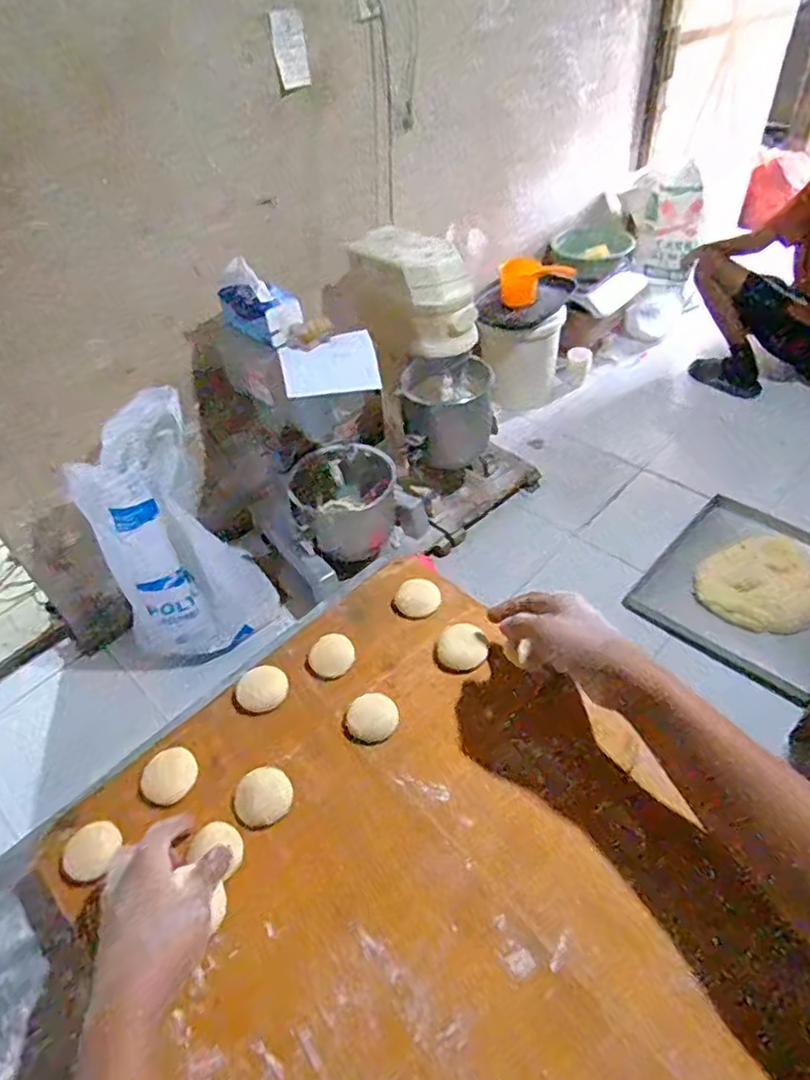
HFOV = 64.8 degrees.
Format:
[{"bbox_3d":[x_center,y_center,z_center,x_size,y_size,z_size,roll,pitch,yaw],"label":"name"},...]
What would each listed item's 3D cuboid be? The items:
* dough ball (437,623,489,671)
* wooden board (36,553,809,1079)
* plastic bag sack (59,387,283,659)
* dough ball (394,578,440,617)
[{"bbox_3d":[0.053,0.100,0.594,0.044,0.011,0.043,-3,46,4],"label":"dough ball"},{"bbox_3d":[0.046,0.272,0.435,0.388,0.038,0.584,-38,53,-23],"label":"wooden board"},{"bbox_3d":[-0.568,-0.005,1.587,0.374,0.577,0.318,-28,50,-19],"label":"plastic bag sack"},{"bbox_3d":[0.013,0.058,0.644,0.044,0.011,0.047,-3,46,4],"label":"dough ball"}]

